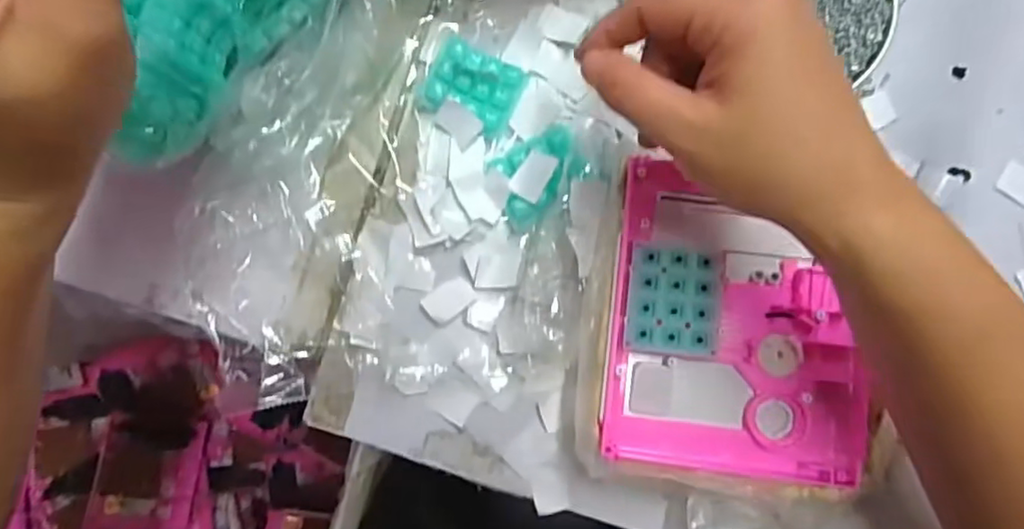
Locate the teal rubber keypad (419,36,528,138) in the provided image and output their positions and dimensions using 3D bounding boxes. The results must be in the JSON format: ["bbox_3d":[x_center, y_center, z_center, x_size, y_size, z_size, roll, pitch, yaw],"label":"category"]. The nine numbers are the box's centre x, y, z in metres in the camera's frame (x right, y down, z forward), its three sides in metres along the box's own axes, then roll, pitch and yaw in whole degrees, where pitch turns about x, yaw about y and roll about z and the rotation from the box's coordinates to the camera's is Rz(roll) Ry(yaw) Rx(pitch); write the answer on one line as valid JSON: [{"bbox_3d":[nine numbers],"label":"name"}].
[{"bbox_3d":[-0.023,-0.109,0.381,0.056,0.013,0.046,25,87,5],"label":"teal rubber keypad"}]

